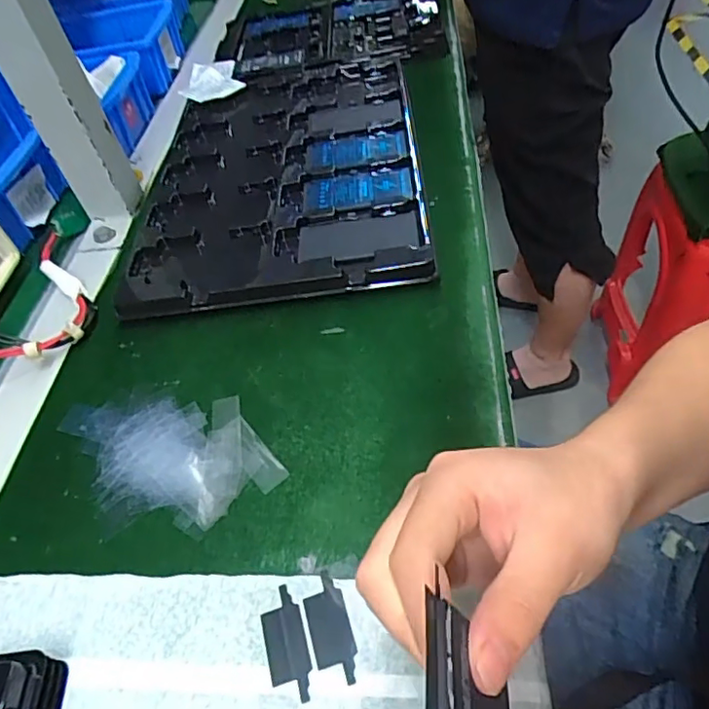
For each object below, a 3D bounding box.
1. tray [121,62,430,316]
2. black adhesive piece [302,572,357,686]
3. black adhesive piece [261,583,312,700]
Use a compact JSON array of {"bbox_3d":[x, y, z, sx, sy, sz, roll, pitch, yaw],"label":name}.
[{"bbox_3d":[-0.064,-0.168,0.498,0.231,0.024,0.325,-7,48,5],"label":"tray"},{"bbox_3d":[-0.011,0.126,0.264,0.019,0.004,0.048,-18,47,-4],"label":"black adhesive piece"},{"bbox_3d":[-0.032,0.132,0.263,0.018,0.004,0.048,-19,47,-4],"label":"black adhesive piece"}]

